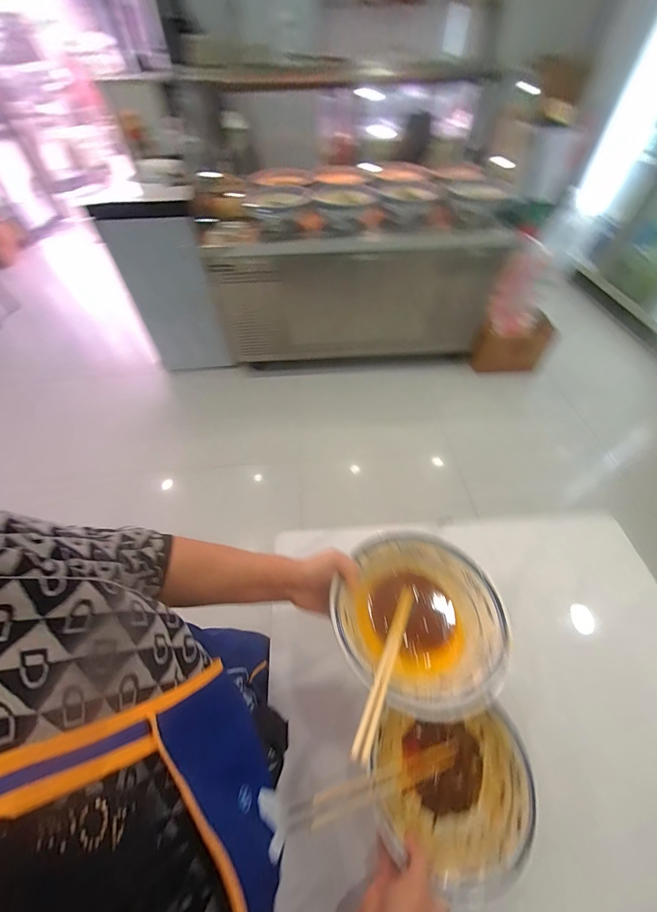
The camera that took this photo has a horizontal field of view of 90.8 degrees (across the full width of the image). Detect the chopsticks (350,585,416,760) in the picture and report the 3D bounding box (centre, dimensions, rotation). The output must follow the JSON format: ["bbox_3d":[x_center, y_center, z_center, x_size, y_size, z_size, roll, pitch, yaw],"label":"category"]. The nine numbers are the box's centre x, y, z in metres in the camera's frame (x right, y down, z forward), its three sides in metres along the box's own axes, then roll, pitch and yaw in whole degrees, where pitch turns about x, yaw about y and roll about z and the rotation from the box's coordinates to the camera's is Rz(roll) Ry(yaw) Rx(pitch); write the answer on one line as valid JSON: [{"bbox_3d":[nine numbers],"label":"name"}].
[{"bbox_3d":[0.064,0.211,0.345,0.015,0.006,0.199,28,29,15],"label":"chopsticks"}]

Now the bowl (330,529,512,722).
[{"bbox_3d":[0.106,0.183,0.388,0.184,0.070,0.190,2,54,-3],"label":"bowl"}]

